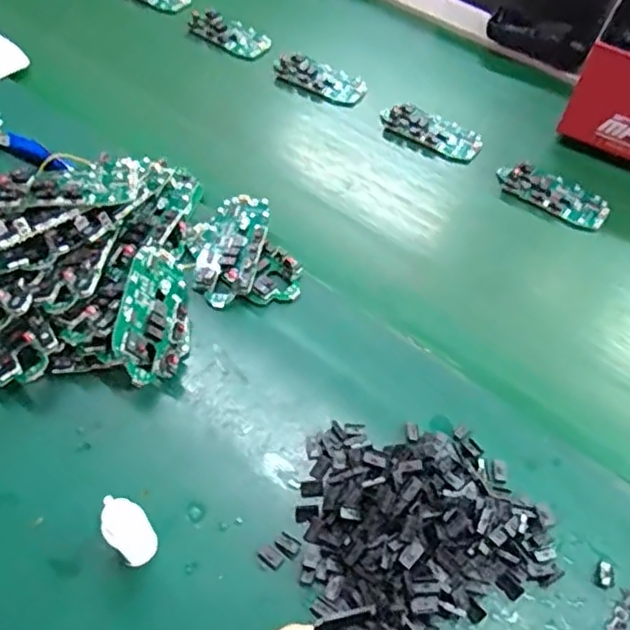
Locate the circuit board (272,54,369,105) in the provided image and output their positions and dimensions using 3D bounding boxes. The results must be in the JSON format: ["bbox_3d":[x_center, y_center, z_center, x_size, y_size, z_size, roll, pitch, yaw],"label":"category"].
[{"bbox_3d":[0.006,-0.240,0.640,0.092,0.013,0.048,23,55,13],"label":"circuit board"}]

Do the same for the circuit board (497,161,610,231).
[{"bbox_3d":[0.211,-0.109,0.559,0.096,0.013,0.049,31,57,18],"label":"circuit board"}]

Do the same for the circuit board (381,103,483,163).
[{"bbox_3d":[0.112,-0.176,0.603,0.094,0.014,0.042,26,55,15],"label":"circuit board"}]

